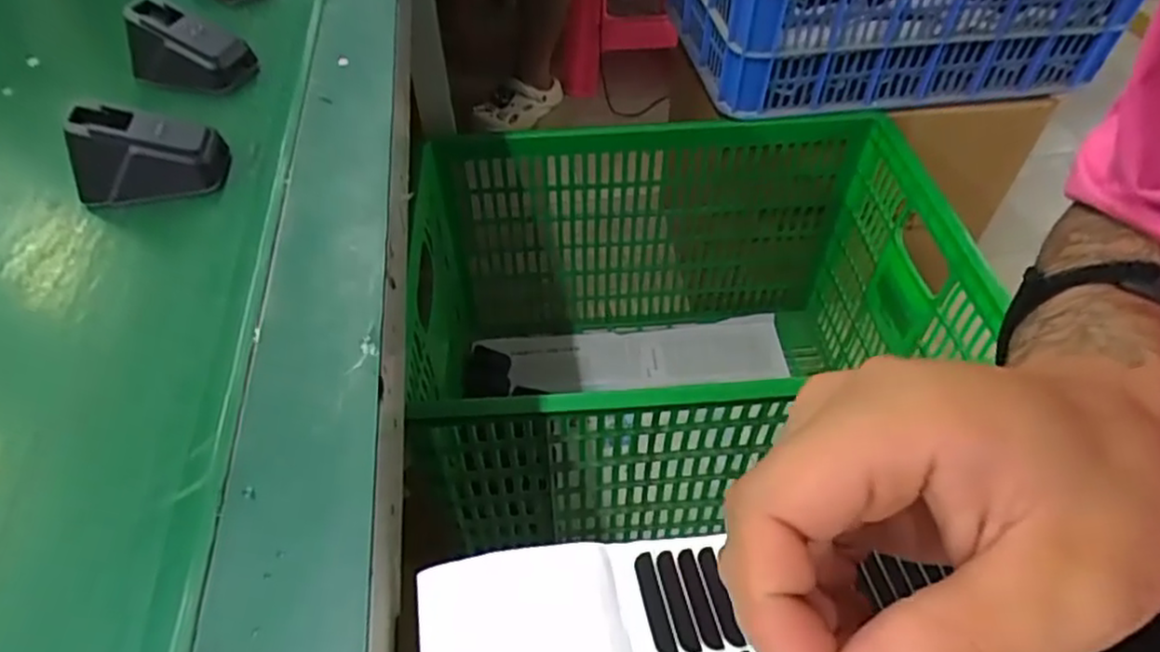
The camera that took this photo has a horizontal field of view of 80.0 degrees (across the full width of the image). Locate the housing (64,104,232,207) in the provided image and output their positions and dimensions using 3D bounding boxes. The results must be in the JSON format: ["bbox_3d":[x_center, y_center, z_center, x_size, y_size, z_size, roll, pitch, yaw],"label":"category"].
[{"bbox_3d":[-0.223,-0.090,0.353,0.065,0.039,0.033,-12,51,-9],"label":"housing"}]

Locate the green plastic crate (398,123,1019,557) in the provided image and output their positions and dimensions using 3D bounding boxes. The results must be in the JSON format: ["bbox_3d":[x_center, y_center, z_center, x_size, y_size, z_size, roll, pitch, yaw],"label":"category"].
[{"bbox_3d":[0.113,0.018,0.954,0.651,0.394,0.457,-2,50,-2],"label":"green plastic crate"}]

